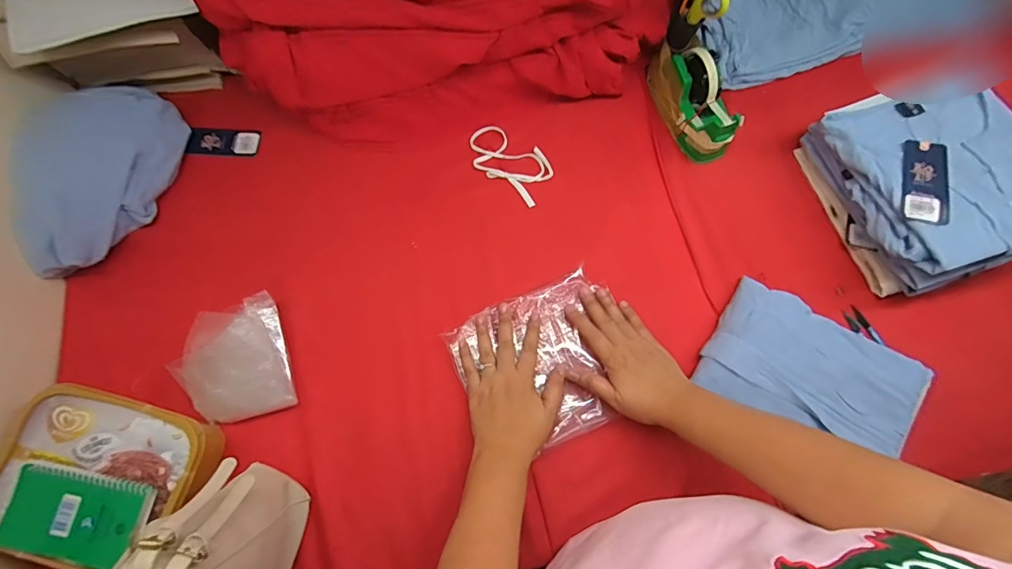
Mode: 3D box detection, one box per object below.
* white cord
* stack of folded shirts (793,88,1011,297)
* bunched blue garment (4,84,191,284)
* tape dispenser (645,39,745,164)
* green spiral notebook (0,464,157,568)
[{"bbox_3d":[0.006,-0.187,0.662,0.138,0.012,0.081,37,76,10],"label":"white cord"},{"bbox_3d":[0.569,-0.136,0.598,0.208,0.121,0.251,-17,74,-6],"label":"stack of folded shirts"},{"bbox_3d":[-0.556,-0.151,0.596,0.136,0.093,0.283,12,73,3],"label":"bunched blue garment"},{"bbox_3d":[0.272,-0.279,0.646,0.061,0.100,0.181,-26,75,-8],"label":"tape dispenser"},{"bbox_3d":[-0.445,0.239,0.453,0.149,0.010,0.081,11,69,4],"label":"green spiral notebook"}]

